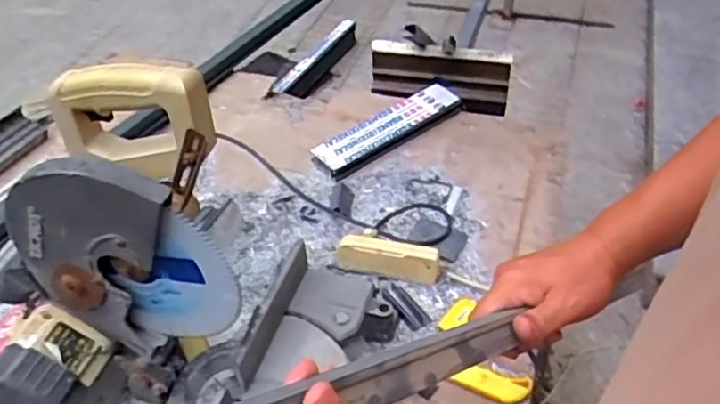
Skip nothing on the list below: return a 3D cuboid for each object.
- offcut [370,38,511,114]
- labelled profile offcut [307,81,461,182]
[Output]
[{"bbox_3d":[0.172,-0.269,1.485,0.311,0.127,0.082,8,43,10],"label":"offcut"},{"bbox_3d":[0.059,-0.147,1.344,0.335,0.037,0.095,-30,50,-28],"label":"labelled profile offcut"}]

